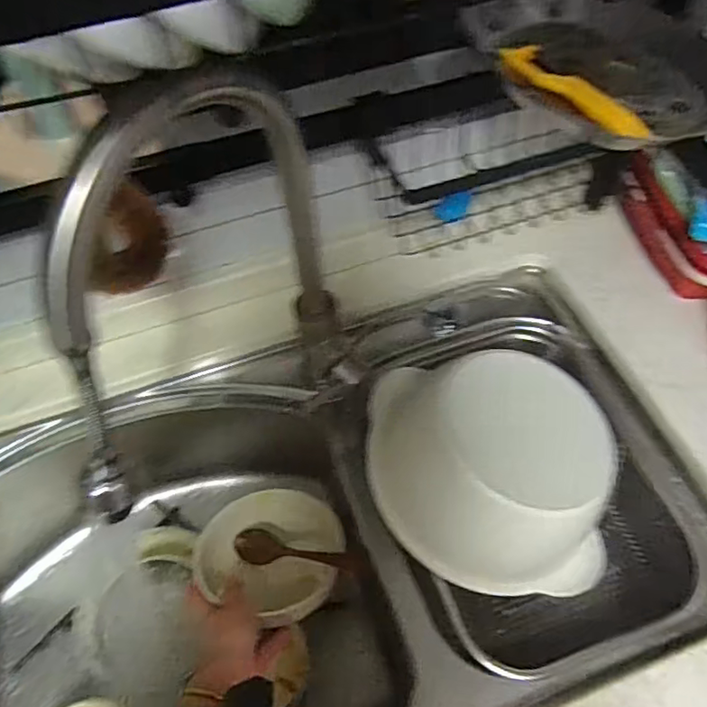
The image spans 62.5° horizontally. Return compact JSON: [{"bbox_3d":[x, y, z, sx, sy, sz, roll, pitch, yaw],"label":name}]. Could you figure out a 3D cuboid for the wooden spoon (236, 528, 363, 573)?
[{"bbox_3d":[-0.060,0.228,0.664,0.148,0.014,0.034,15,56,-18],"label":"wooden spoon"}]

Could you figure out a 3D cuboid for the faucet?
[{"bbox_3d":[-0.088,-0.008,0.415,0.066,0.356,0.277,26,63,17],"label":"faucet"}]

